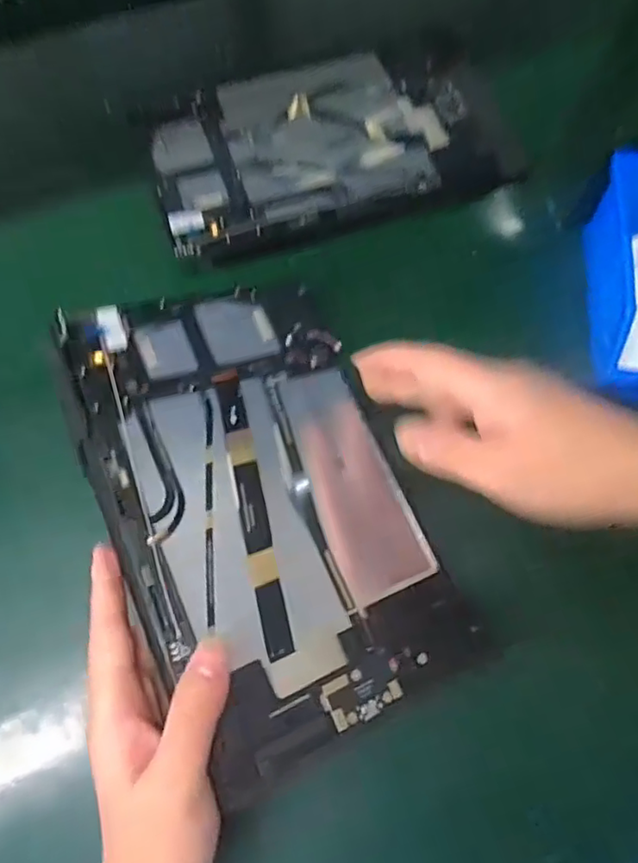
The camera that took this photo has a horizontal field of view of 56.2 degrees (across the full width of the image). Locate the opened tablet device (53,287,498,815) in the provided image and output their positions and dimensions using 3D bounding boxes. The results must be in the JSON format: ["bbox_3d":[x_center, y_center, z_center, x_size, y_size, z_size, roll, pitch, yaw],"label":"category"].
[{"bbox_3d":[-0.026,0.030,0.307,0.156,0.009,0.240,-17,73,-29],"label":"opened tablet device"}]

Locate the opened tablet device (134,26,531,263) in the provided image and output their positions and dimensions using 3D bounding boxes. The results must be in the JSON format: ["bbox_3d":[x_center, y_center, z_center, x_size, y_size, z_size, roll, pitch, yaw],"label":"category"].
[{"bbox_3d":[0.010,-0.218,0.441,0.264,0.012,0.154,-19,72,-7],"label":"opened tablet device"}]

